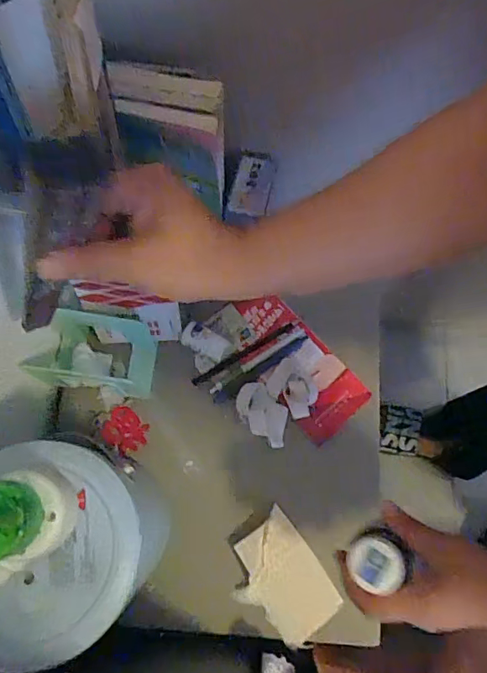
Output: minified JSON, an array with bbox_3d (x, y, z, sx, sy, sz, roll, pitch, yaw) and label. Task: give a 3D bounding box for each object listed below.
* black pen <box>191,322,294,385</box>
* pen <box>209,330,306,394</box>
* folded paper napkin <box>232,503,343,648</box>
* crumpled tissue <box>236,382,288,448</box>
[{"bbox_3d":[-0.001,0.021,0.581,0.138,0.007,0.011,-30,76,-10],"label":"black pen"},{"bbox_3d":[0.017,0.028,0.577,0.134,0.009,0.010,-31,76,-10],"label":"pen"},{"bbox_3d":[0.041,0.261,0.501,0.085,0.013,0.119,-35,76,-11],"label":"folded paper napkin"},{"bbox_3d":[0.023,0.092,0.560,0.047,0.026,0.076,-43,78,-13],"label":"crumpled tissue"}]

